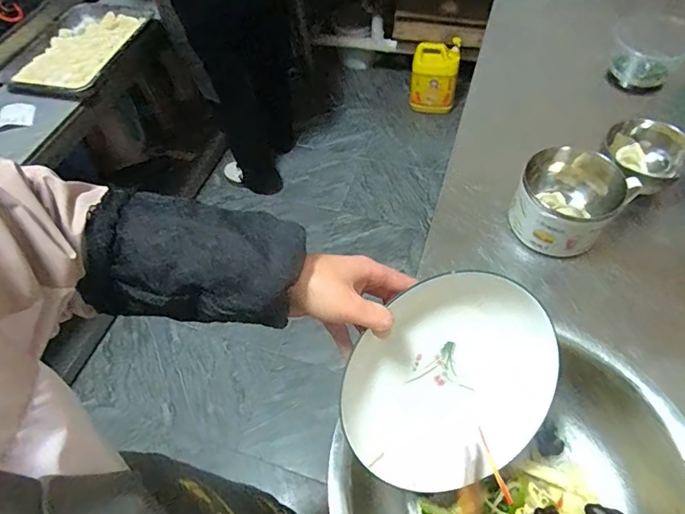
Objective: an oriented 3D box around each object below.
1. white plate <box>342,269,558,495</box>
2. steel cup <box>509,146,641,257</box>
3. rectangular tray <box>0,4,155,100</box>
[{"bbox_3d":[0.101,0.114,0.410,0.184,0.040,0.199,-1,96,-10],"label":"white plate"},{"bbox_3d":[0.323,-0.072,0.668,0.141,0.112,0.124,24,61,19],"label":"steel cup"},{"bbox_3d":[-0.718,-0.584,1.280,0.275,0.046,0.417,16,59,14],"label":"rectangular tray"}]

